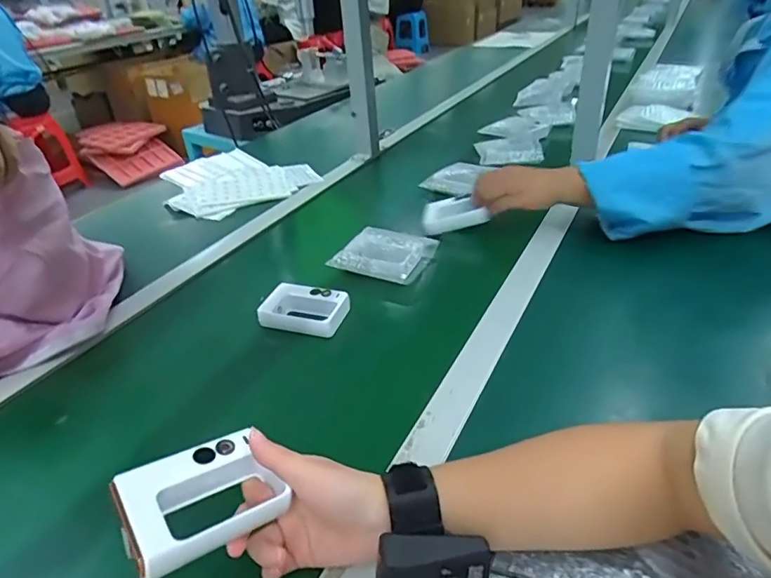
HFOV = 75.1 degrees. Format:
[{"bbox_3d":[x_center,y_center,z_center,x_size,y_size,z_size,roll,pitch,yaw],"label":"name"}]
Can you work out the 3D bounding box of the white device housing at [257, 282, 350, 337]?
[{"bbox_3d":[-0.099,0.024,0.612,0.101,0.028,0.061,5,36,14],"label":"white device housing"}]

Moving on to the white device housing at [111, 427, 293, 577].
[{"bbox_3d":[-0.117,0.131,0.325,0.097,0.022,0.068,-17,53,-42],"label":"white device housing"}]

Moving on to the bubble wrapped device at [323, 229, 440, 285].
[{"bbox_3d":[-0.004,-0.050,0.703,0.131,0.037,0.098,12,38,23],"label":"bubble wrapped device"}]

